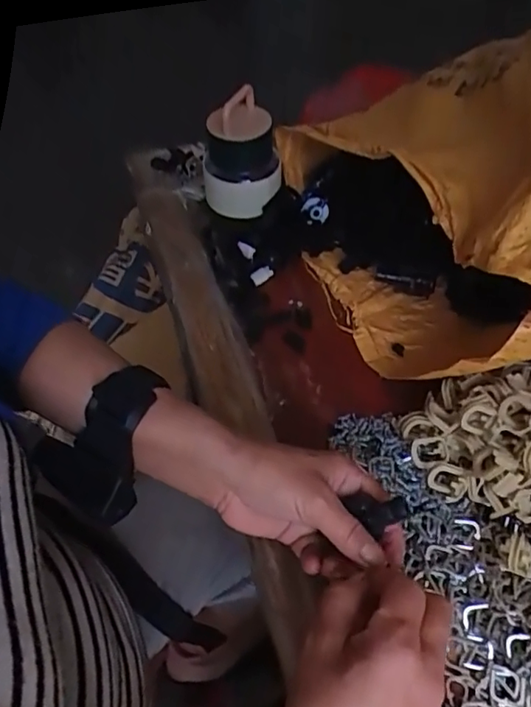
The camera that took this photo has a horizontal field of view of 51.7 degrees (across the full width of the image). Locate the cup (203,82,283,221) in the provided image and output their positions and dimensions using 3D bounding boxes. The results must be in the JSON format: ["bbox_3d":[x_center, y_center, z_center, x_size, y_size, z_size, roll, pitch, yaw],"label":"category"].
[{"bbox_3d":[-0.023,-0.180,0.521,0.071,0.109,0.075,-2,52,2],"label":"cup"}]

